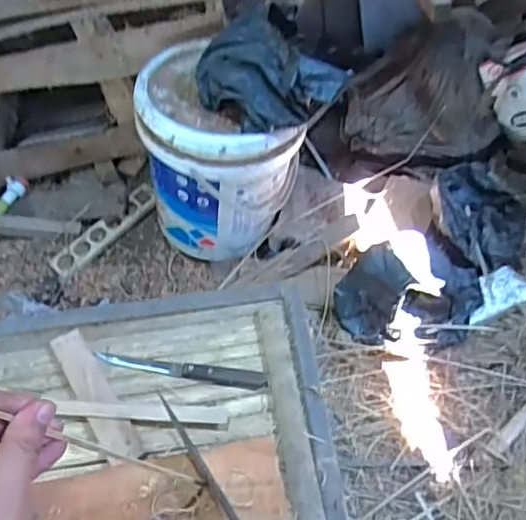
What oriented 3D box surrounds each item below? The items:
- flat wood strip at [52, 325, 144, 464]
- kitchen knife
[{"bbox_3d":[-0.181,0.140,0.640,0.036,0.009,0.173,-29,51,-19],"label":"flat wood strip"},{"bbox_3d":[-0.092,0.121,0.661,0.190,0.021,0.024,6,49,12],"label":"kitchen knife"}]

